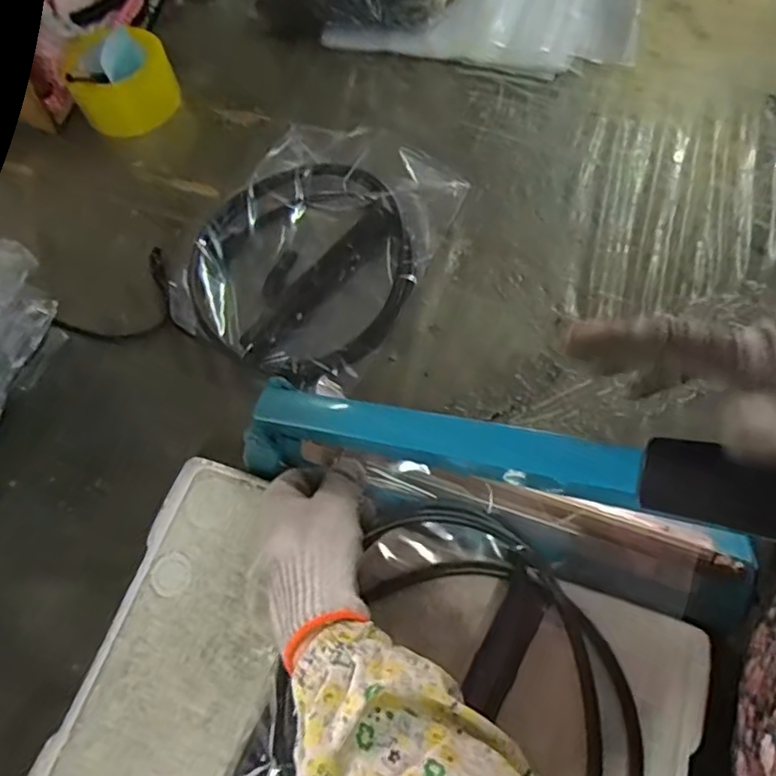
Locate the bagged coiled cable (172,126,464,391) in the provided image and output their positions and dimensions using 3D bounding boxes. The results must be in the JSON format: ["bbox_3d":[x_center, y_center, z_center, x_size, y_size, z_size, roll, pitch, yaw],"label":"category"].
[{"bbox_3d":[-0.076,-0.148,0.614,0.224,0.035,0.286,23,69,13],"label":"bagged coiled cable"}]

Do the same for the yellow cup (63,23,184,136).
[{"bbox_3d":[-0.322,-0.375,0.717,0.114,0.075,0.114,-1,66,3],"label":"yellow cup"}]

